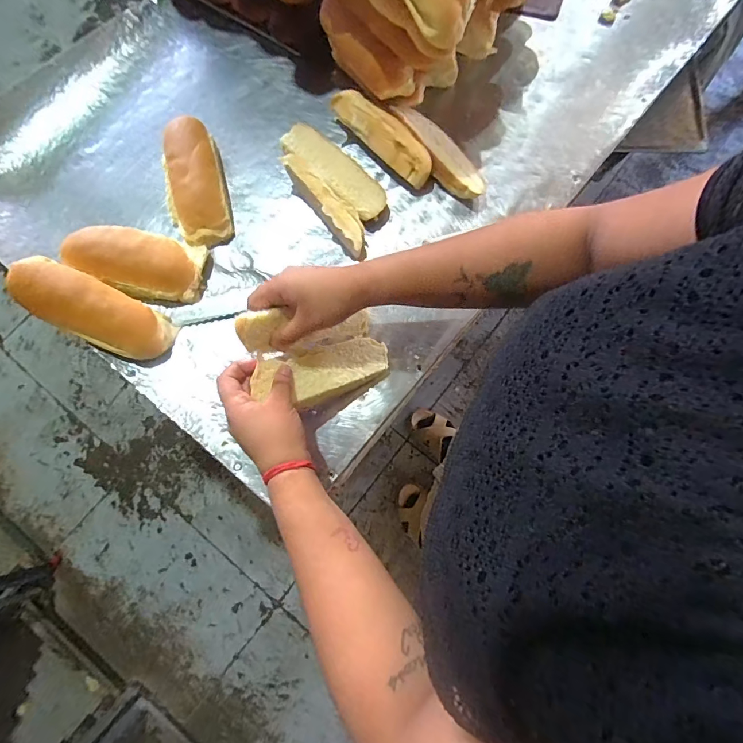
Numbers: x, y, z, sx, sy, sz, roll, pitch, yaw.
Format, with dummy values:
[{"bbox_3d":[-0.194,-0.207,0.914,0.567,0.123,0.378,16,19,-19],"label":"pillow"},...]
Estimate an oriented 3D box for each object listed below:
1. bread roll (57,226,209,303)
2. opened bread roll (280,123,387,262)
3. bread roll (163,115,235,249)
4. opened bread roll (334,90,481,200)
[{"bbox_3d":[-0.263,-0.123,0.466,0.137,0.044,0.072,7,79,1],"label":"bread roll"},{"bbox_3d":[-0.039,-0.218,0.495,0.077,0.037,0.172,-35,81,-7],"label":"opened bread roll"},{"bbox_3d":[-0.206,-0.223,0.492,0.069,0.039,0.148,-9,79,-2],"label":"bread roll"},{"bbox_3d":[0.046,-0.281,0.507,0.214,0.042,0.072,44,82,8],"label":"opened bread roll"}]

